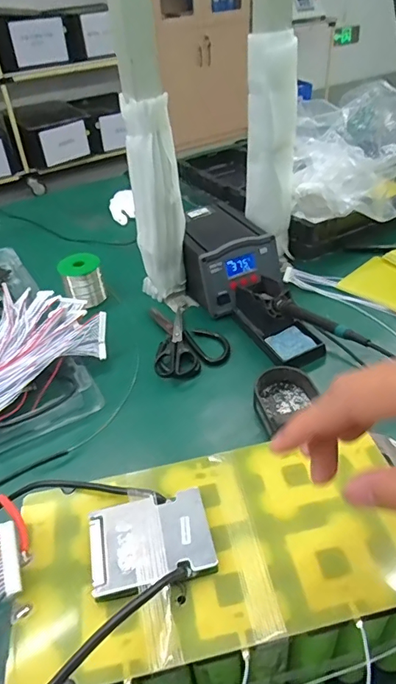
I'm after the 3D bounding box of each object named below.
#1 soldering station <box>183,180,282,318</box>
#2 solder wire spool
[{"bbox_3d":[0.037,-0.142,0.792,0.131,0.098,0.188,-21,43,-20],"label":"soldering station"},{"bbox_3d":[-0.195,-0.105,0.807,0.070,0.079,0.056,-16,41,-15],"label":"solder wire spool"}]

